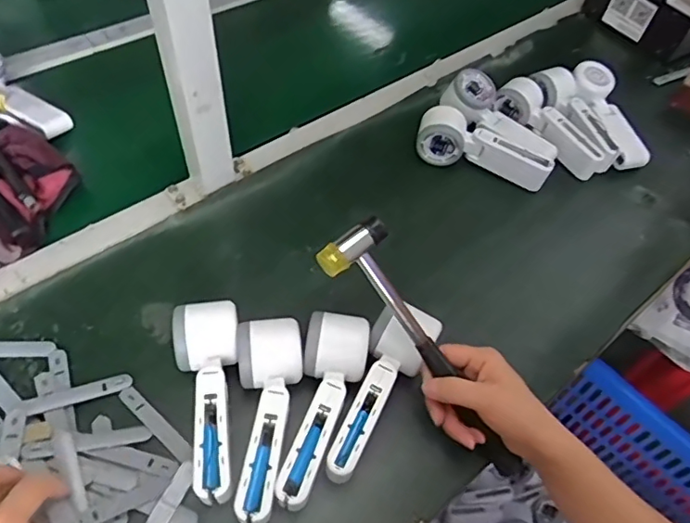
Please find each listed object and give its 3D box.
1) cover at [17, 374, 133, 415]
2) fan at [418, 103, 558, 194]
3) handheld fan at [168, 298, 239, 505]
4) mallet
[{"bbox_3d":[-0.232,0.114,0.464,0.086,0.007,0.016,-14,56,-22],"label":"cover"},{"bbox_3d":[0.177,-0.141,0.682,0.173,0.066,0.060,14,53,5],"label":"fan"},{"bbox_3d":[-0.118,0.115,0.451,0.060,0.050,0.166,-4,54,-9],"label":"handheld fan"},{"bbox_3d":[0.074,0.079,0.453,0.051,0.029,0.251,-39,96,-29],"label":"mallet"}]

